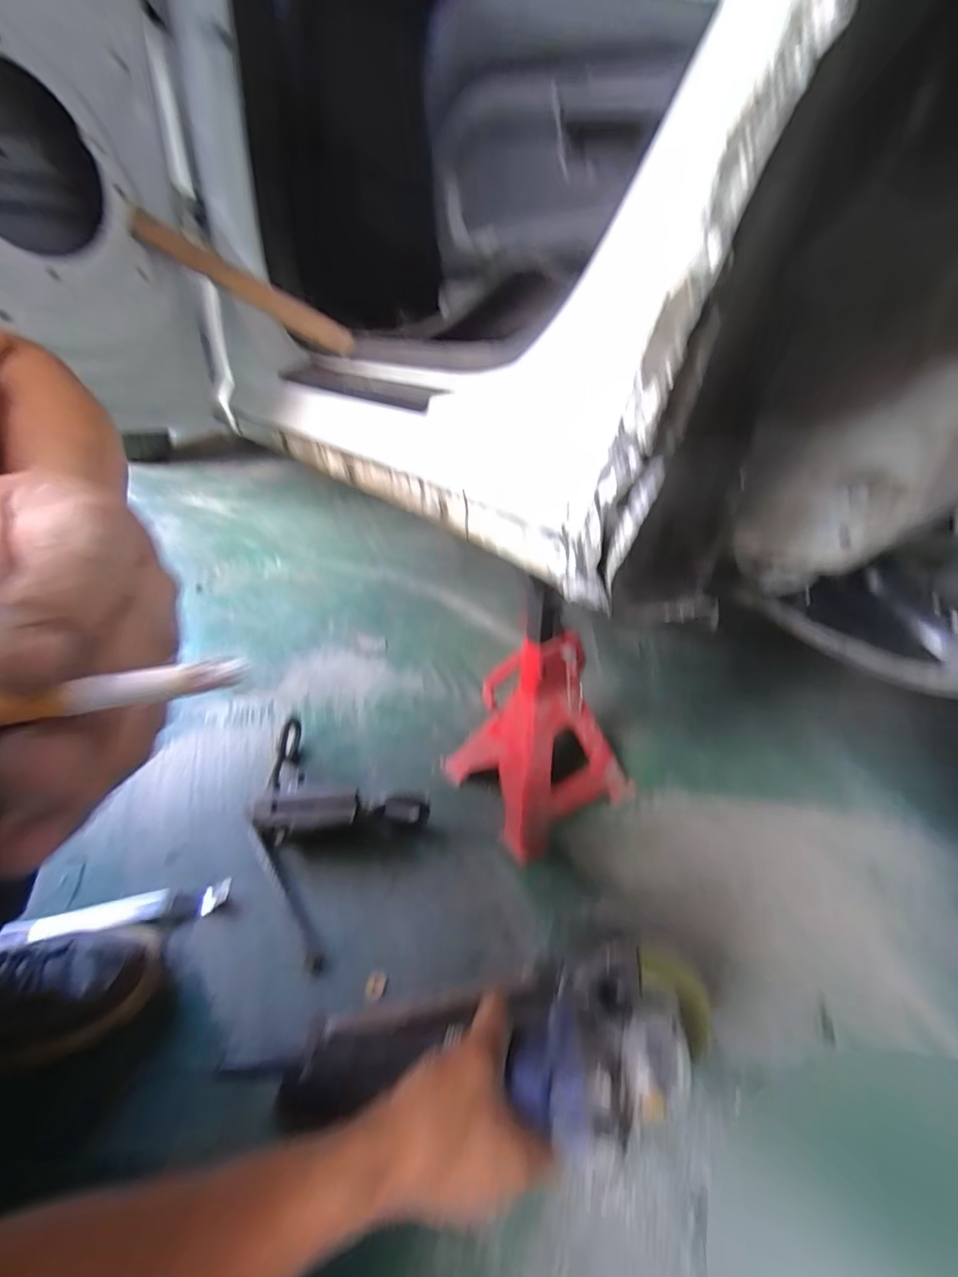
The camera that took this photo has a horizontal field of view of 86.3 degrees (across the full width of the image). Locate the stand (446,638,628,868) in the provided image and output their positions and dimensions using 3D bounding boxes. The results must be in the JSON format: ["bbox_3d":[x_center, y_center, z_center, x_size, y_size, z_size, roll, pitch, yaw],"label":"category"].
[{"bbox_3d":[0.079,0.099,0.652,0.186,0.226,0.187,-19,38,-29],"label":"stand"}]

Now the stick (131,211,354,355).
[{"bbox_3d":[-0.292,-0.442,0.647,0.273,0.038,0.024,25,30,-13],"label":"stick"}]

